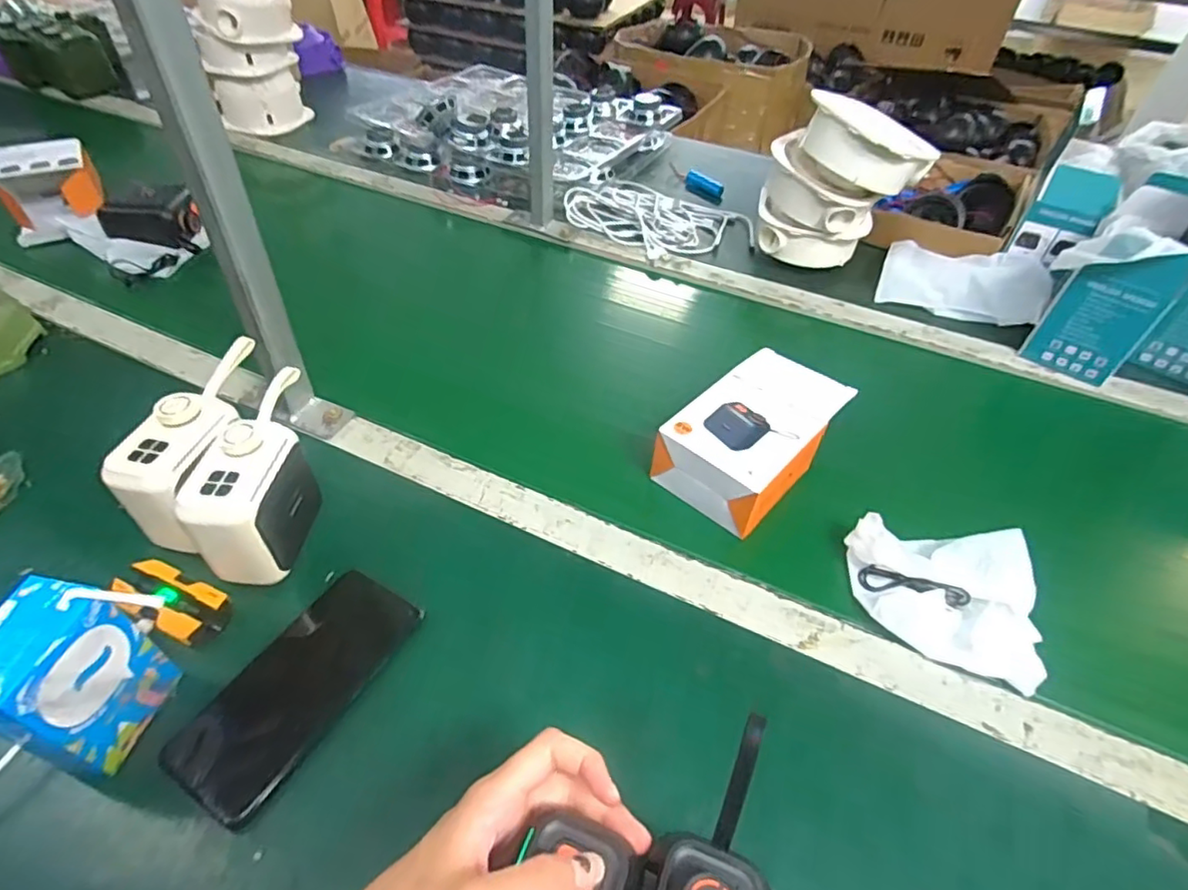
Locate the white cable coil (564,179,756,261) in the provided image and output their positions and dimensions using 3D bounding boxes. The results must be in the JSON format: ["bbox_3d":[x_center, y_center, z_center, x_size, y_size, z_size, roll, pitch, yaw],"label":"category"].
[{"bbox_3d":[0.092,-0.319,0.861,0.244,0.031,0.175,30,50,24],"label":"white cable coil"}]

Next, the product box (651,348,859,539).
[{"bbox_3d":[0.144,-0.009,0.538,0.099,0.061,0.169,34,52,27],"label":"product box"}]

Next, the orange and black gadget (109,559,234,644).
[{"bbox_3d":[-0.292,0.106,0.417,0.075,0.026,0.039,17,46,13],"label":"orange and black gadget"}]

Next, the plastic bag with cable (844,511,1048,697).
[{"bbox_3d":[0.256,0.108,0.441,0.113,0.046,0.103,8,45,4],"label":"plastic bag with cable"}]

